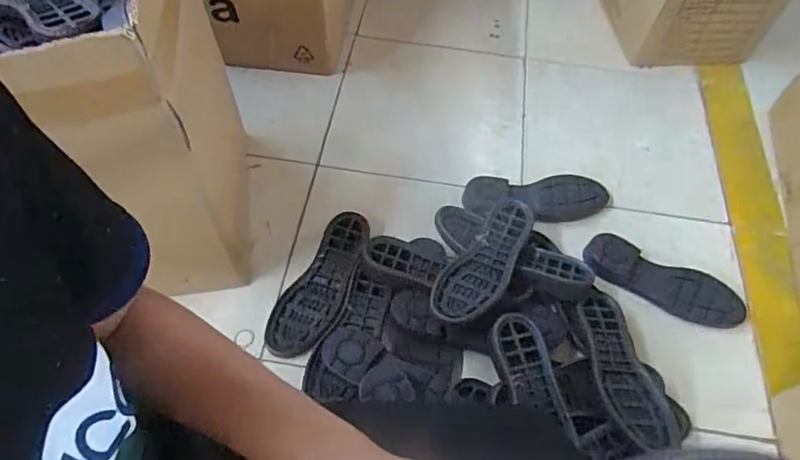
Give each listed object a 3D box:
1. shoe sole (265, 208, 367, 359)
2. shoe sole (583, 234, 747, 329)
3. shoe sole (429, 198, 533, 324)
[{"bbox_3d":[-0.132,0.093,0.950,0.097,0.029,0.270,26,77,16],"label":"shoe sole"},{"bbox_3d":[0.464,0.090,0.988,0.273,0.048,0.092,22,61,12],"label":"shoe sole"},{"bbox_3d":[0.144,0.049,0.911,0.094,0.035,0.270,30,60,16],"label":"shoe sole"}]

